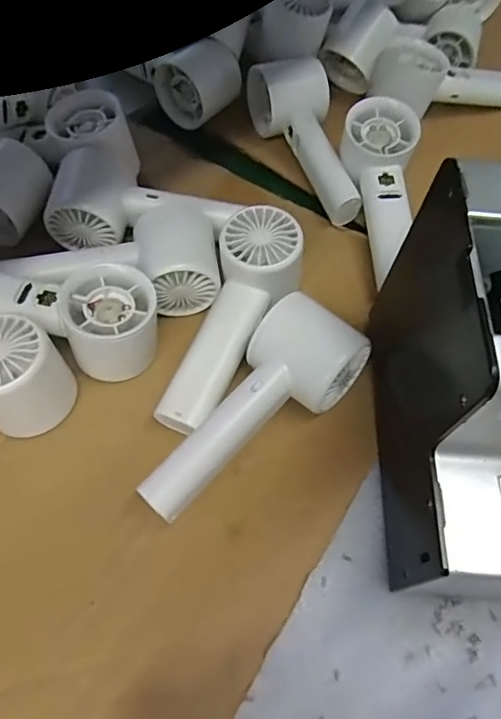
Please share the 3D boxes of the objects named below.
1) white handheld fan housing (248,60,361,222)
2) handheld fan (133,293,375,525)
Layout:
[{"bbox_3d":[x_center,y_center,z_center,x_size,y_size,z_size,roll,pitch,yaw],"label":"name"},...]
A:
[{"bbox_3d":[0.043,-0.188,0.434,0.059,0.050,0.157,-10,61,-8],"label":"white handheld fan housing"},{"bbox_3d":[0.001,0.030,0.307,0.059,0.044,0.149,39,65,18],"label":"handheld fan"}]

